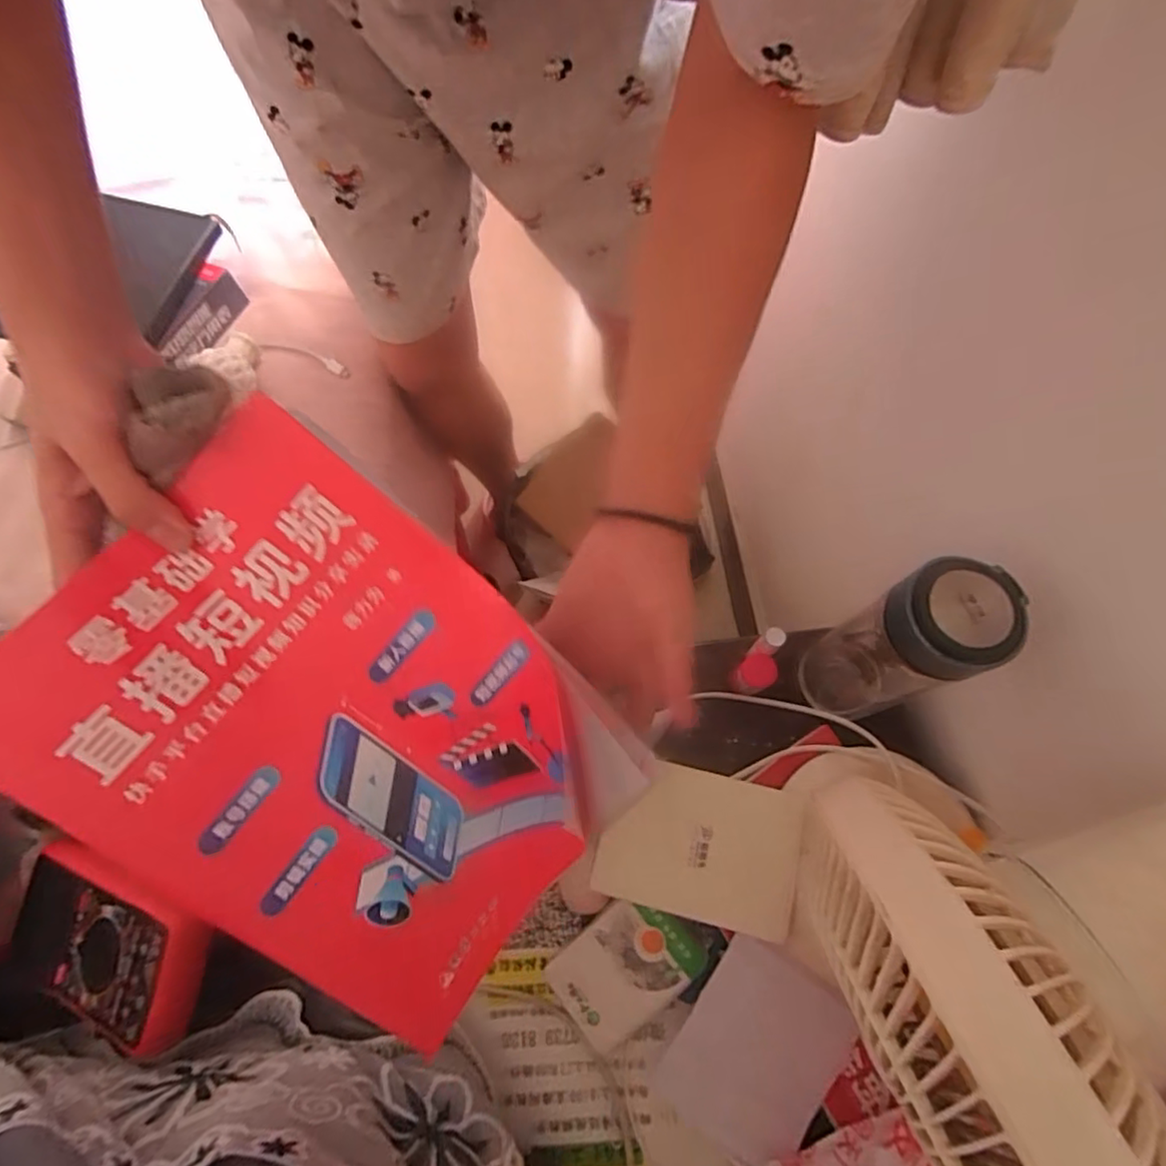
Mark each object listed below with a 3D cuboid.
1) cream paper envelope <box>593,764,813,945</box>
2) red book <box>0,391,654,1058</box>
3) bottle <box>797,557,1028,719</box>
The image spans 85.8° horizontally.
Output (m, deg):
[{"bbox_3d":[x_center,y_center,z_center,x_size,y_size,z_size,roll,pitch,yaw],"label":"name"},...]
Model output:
[{"bbox_3d":[0.088,0.196,0.475,0.144,0.010,0.104,13,67,7],"label":"cream paper envelope"},{"bbox_3d":[-0.120,0.078,0.319,0.277,0.030,0.208,42,78,-13],"label":"red book"},{"bbox_3d":[0.228,0.050,0.468,0.076,0.196,0.071,0,69,-1],"label":"bottle"}]

